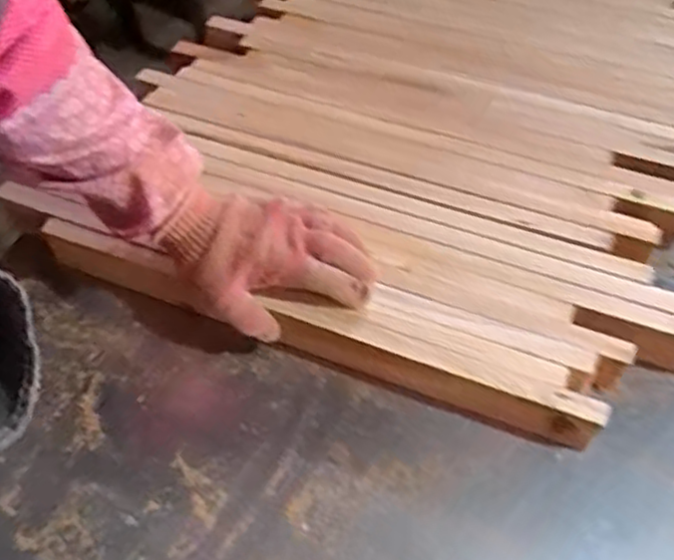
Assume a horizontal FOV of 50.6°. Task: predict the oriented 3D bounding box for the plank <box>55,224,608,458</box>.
[{"bbox_3d":[-0.031,0.040,0.579,0.469,0.064,0.021,18,57,14],"label":"plank"}]

